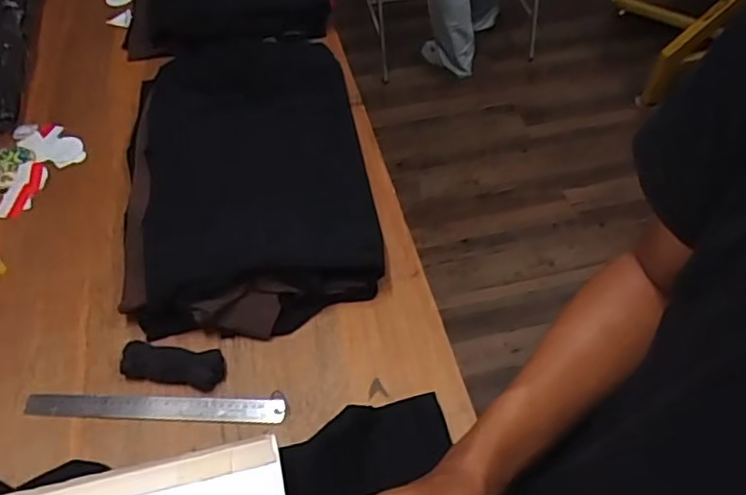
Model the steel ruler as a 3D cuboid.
[{"bbox_3d":[-0.271,0.197,0.747,0.322,0.008,0.031,2,54,2],"label":"steel ruler"}]

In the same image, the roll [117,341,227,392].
[{"bbox_3d":[-0.256,0.150,0.766,0.127,0.029,0.045,5,54,4],"label":"roll"}]

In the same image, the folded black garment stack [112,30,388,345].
[{"bbox_3d":[-0.197,-0.133,0.936,0.348,0.083,0.553,-7,54,-4],"label":"folded black garment stack"}]

